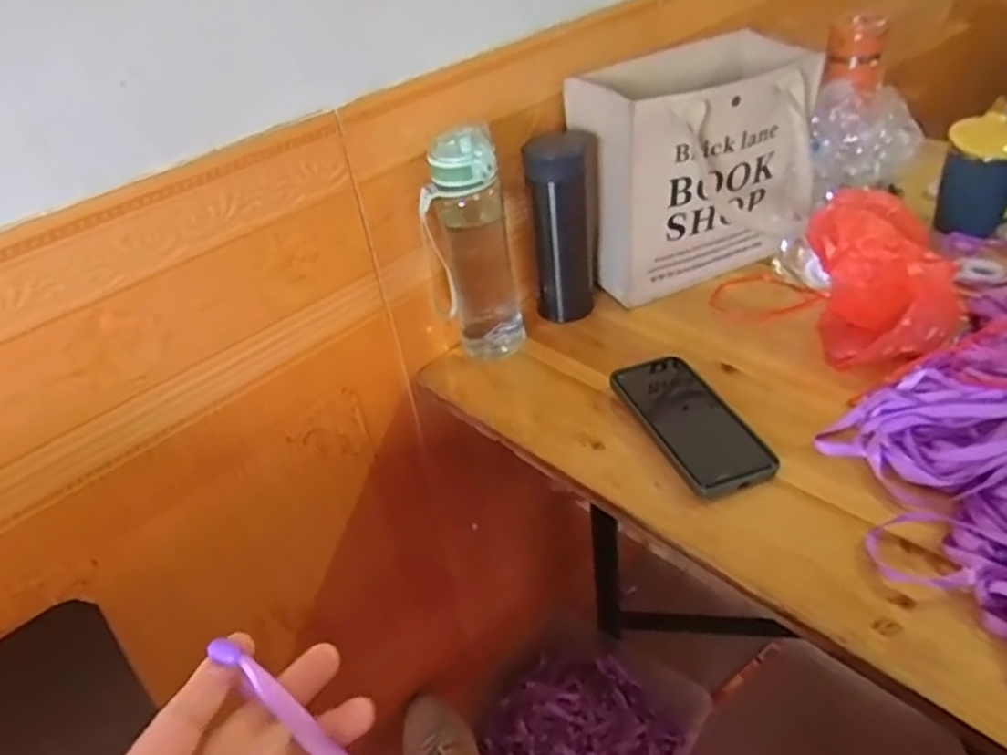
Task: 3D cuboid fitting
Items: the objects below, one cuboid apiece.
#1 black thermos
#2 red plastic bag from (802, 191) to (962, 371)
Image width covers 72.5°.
[{"bbox_3d":[0.065,-0.160,0.736,0.071,0.192,0.067,-2,38,6],"label":"black thermos"},{"bbox_3d":[0.354,-0.092,0.645,0.093,0.129,0.127,-4,38,4],"label":"red plastic bag"}]

